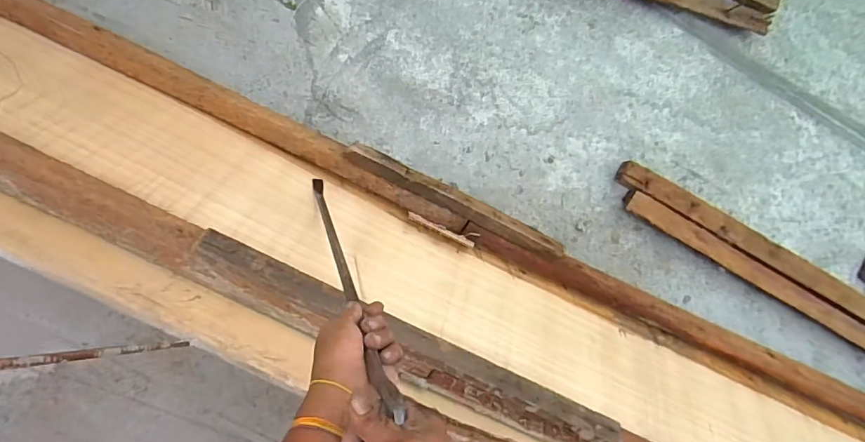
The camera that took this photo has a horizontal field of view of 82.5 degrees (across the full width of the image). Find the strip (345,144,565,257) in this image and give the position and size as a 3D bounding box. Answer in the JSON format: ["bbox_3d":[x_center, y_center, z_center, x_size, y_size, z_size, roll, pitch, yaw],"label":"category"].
[{"bbox_3d":[0.054,-0.041,1.042,0.491,0.027,0.041,26,83,-6],"label":"strip"}]

